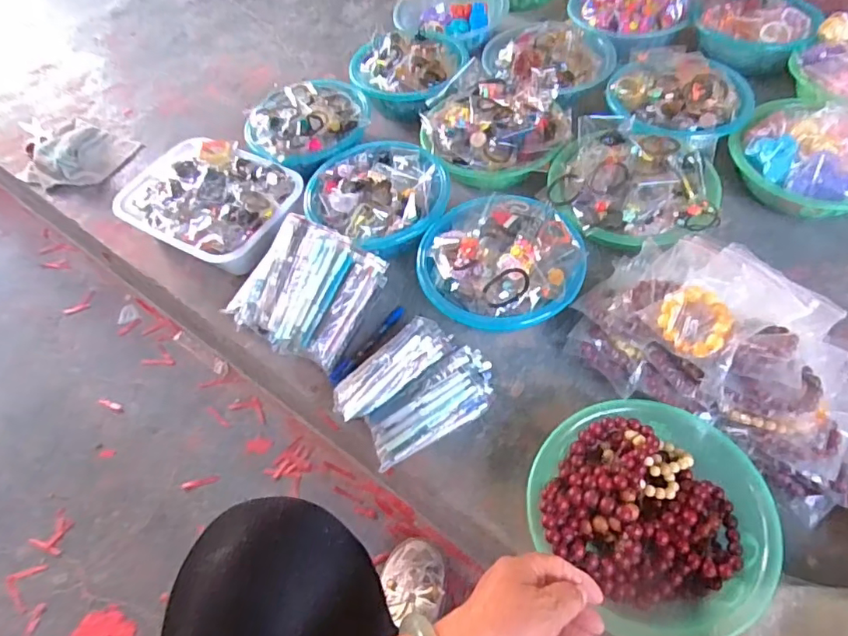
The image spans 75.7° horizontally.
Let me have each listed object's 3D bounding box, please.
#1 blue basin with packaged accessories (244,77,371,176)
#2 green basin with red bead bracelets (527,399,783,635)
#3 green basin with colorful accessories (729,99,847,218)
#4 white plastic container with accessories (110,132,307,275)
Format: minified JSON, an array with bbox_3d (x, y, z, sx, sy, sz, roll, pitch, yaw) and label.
[{"bbox_3d":[-0.203,-0.337,0.975,0.218,0.088,0.194,-31,58,-16],"label":"blue basin with packaged accessories"},{"bbox_3d":[0.241,0.204,0.580,0.226,0.071,0.234,-3,55,4],"label":"green basin with red bead bracelets"},{"bbox_3d":[0.585,-0.233,0.823,0.229,0.098,0.190,21,59,19],"label":"green basin with colorful accessories"},{"bbox_3d":[-0.349,-0.187,0.906,0.294,0.077,0.206,25,61,21],"label":"white plastic container with accessories"}]

